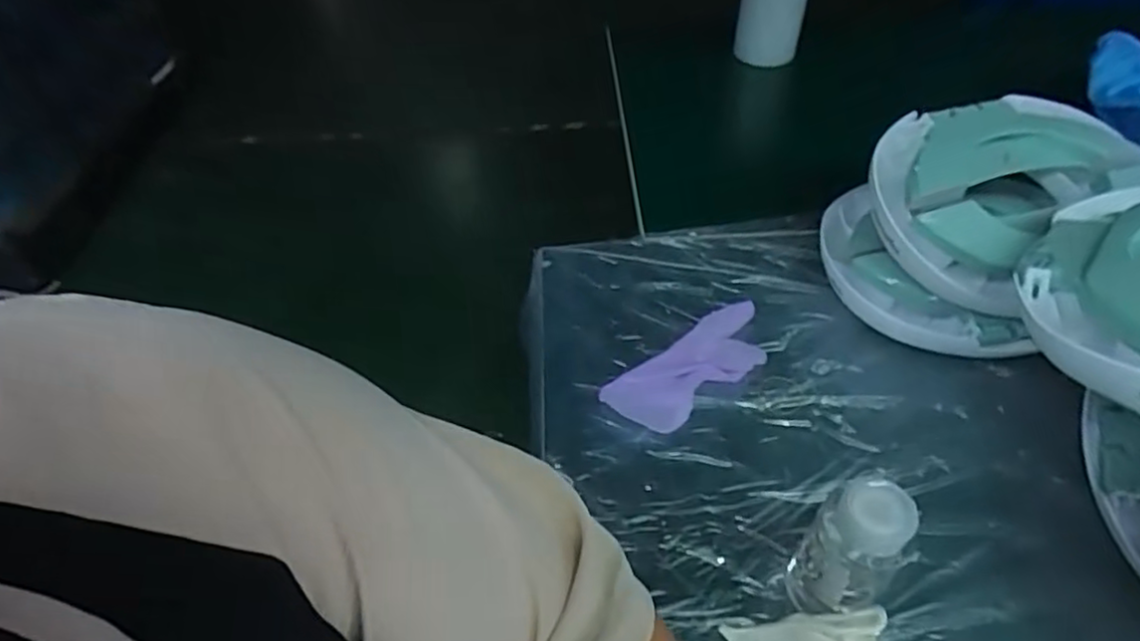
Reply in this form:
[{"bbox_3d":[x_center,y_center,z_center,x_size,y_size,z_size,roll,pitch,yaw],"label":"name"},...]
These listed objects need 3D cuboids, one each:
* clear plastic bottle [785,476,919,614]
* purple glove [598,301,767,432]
[{"bbox_3d":[0.197,0.169,0.472,0.059,0.143,0.051,37,56,26],"label":"clear plastic bottle"},{"bbox_3d":[0.128,0.045,0.676,0.195,0.022,0.079,-31,53,-23],"label":"purple glove"}]

